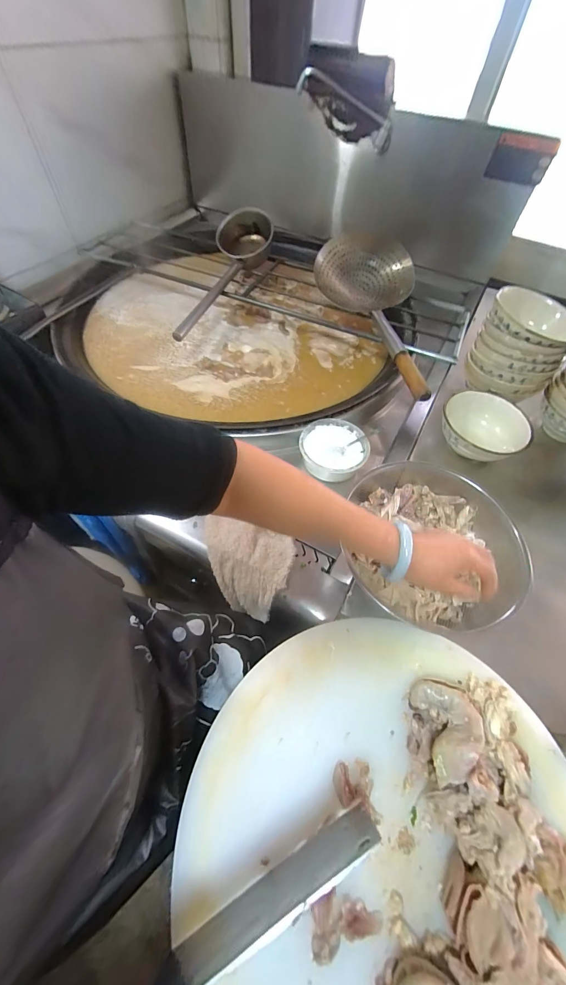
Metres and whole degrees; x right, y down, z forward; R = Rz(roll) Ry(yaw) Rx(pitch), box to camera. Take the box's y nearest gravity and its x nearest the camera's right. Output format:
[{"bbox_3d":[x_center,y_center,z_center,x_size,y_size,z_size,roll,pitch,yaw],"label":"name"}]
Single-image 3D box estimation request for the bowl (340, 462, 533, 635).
[{"bbox_3d":[0.243,0.083,0.518,0.260,0.094,0.255,1,58,-2],"label":"bowl"}]

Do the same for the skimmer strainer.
[{"bbox_3d":[0.220,-0.368,0.718,0.162,0.129,0.404,-16,72,-12],"label":"skimmer strainer"}]

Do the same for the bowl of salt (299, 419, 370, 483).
[{"bbox_3d":[0.101,-0.084,0.681,0.135,0.044,0.138,1,58,-2],"label":"bowl of salt"}]

